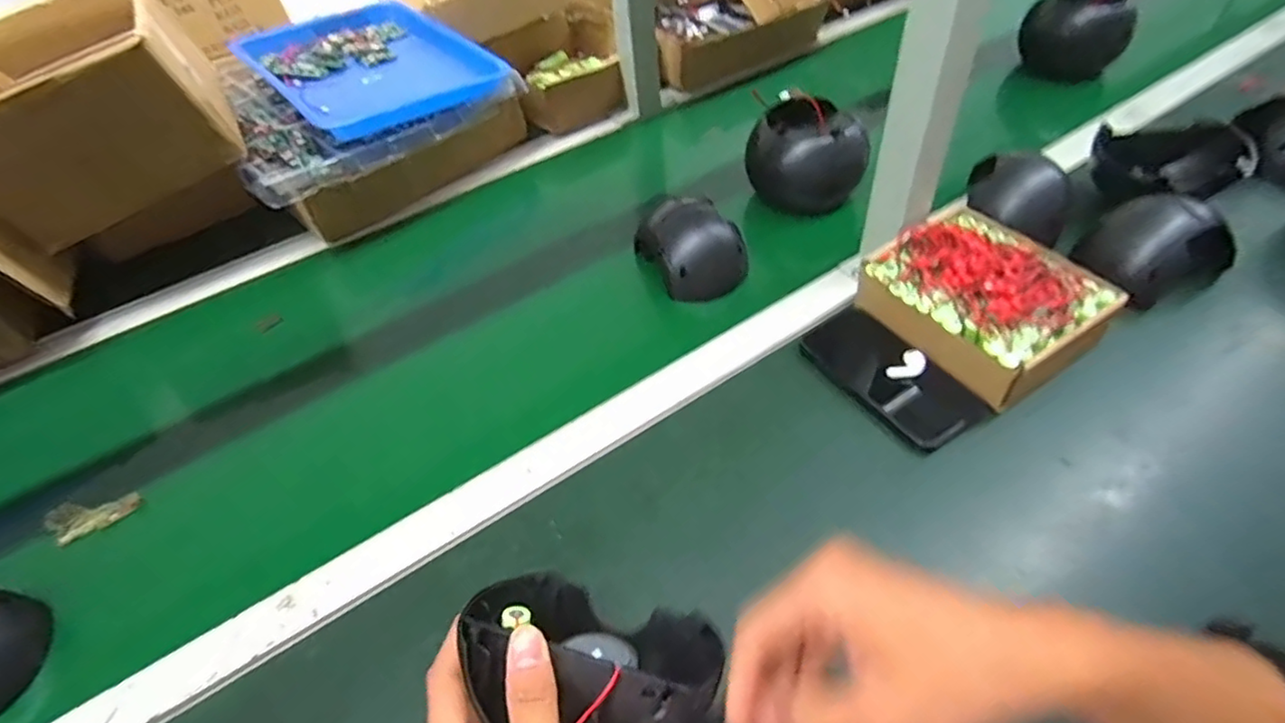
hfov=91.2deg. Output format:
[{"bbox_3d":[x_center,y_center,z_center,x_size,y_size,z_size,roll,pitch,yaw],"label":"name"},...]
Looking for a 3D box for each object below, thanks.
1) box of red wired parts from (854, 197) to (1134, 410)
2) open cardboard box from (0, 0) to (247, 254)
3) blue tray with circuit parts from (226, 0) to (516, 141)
[{"bbox_3d":[0.296,-0.060,0.546,0.146,0.069,0.168,-33,54,-20],"label":"box of red wired parts"},{"bbox_3d":[-0.626,-0.311,0.709,0.236,0.138,0.321,-28,52,-17],"label":"open cardboard box"},{"bbox_3d":[-0.369,-0.399,0.843,0.252,0.049,0.355,-36,55,-22],"label":"blue tray with circuit parts"}]

